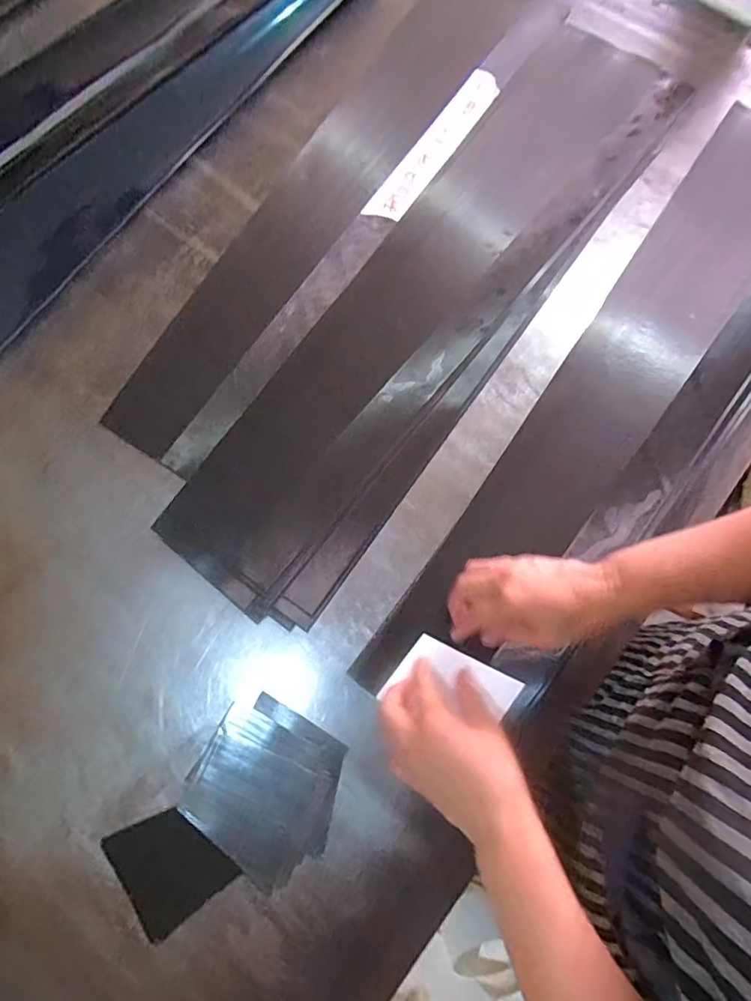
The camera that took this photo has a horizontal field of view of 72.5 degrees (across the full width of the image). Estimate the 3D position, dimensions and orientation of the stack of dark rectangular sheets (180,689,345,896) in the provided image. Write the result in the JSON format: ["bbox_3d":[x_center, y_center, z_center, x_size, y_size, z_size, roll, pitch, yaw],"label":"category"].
[{"bbox_3d":[-0.101,0.264,0.476,0.132,0.004,0.131,29,76,7],"label":"stack of dark rectangular sheets"}]

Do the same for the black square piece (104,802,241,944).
[{"bbox_3d":[-0.186,0.324,0.460,0.087,0.004,0.094,-37,80,-7],"label":"black square piece"}]

